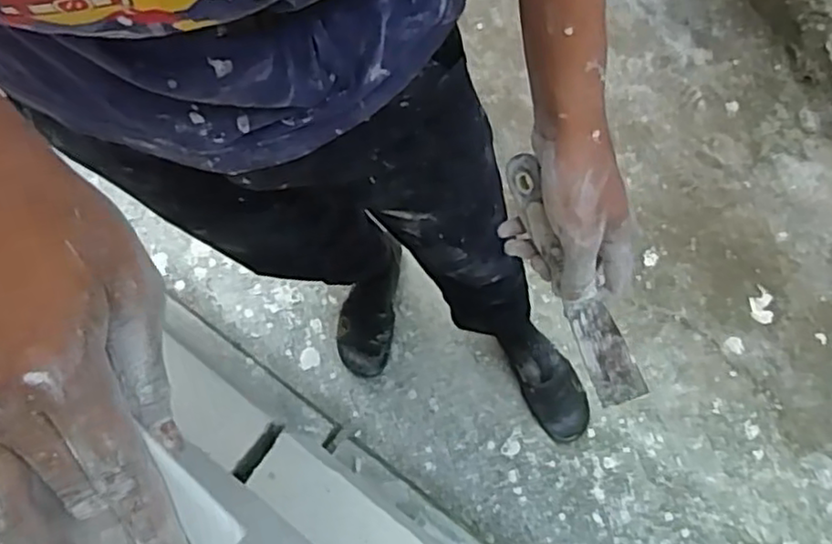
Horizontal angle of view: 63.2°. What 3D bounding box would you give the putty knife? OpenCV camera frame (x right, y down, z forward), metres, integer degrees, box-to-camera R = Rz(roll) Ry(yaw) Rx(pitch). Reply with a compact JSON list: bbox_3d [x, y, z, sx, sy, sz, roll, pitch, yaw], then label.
[{"bbox_3d":[0.111,0.008,0.499,0.034,0.011,0.195,-26,91,27],"label":"putty knife"}]

